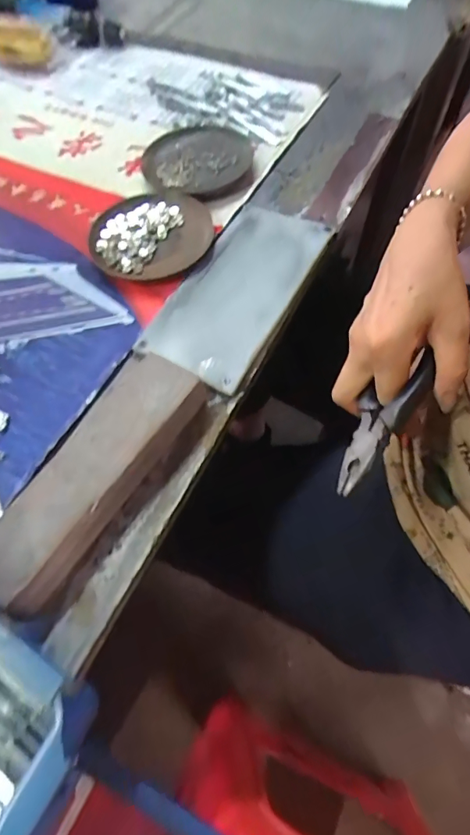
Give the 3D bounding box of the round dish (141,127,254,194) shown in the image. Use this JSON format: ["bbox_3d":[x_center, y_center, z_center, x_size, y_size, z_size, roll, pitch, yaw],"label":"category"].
[{"bbox_3d":[-0.038,-0.269,0.457,0.106,0.009,0.109,-1,63,2],"label":"round dish"}]

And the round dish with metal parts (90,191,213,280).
[{"bbox_3d":[-0.076,-0.170,0.409,0.101,0.014,0.114,8,63,6],"label":"round dish with metal parts"}]

